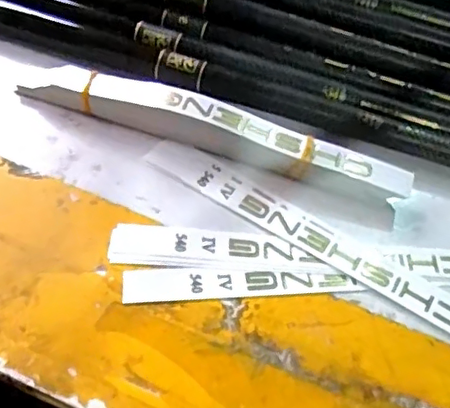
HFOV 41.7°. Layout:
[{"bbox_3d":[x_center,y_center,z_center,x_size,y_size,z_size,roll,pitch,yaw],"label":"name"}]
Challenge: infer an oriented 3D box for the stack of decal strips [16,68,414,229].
[{"bbox_3d":[-0.005,-0.046,0.363,0.238,0.017,0.033,19,60,8],"label":"stack of decal strips"}]

